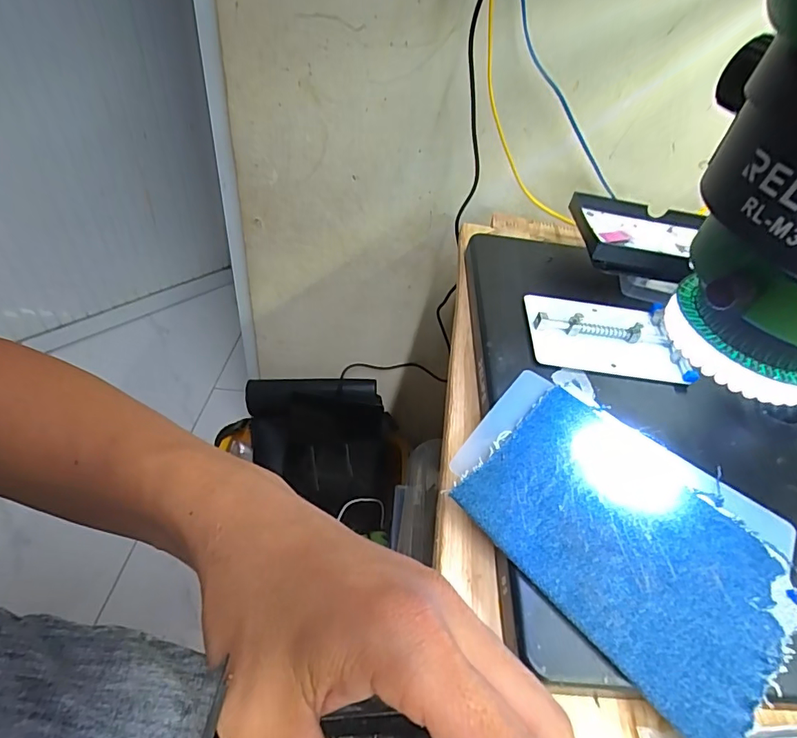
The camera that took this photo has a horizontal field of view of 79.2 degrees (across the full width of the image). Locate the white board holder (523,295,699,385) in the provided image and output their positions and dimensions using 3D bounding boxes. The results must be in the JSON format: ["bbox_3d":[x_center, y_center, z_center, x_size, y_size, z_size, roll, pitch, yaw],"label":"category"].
[{"bbox_3d":[0.162,-0.031,0.377,0.116,0.012,0.080,8,47,-2],"label":"white board holder"}]

